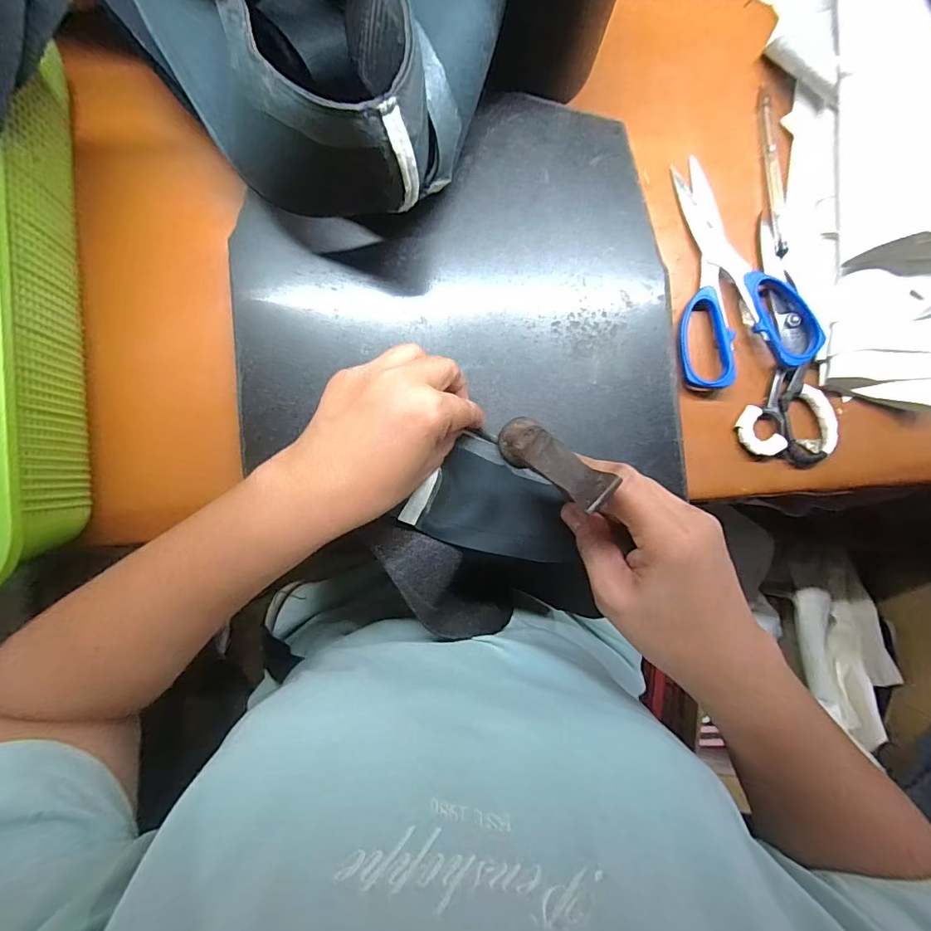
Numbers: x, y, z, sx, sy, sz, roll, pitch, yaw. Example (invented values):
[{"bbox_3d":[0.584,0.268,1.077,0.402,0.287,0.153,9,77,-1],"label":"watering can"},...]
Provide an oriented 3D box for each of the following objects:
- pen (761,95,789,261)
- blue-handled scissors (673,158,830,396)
[{"bbox_3d":[0.239,-0.226,0.359,0.013,0.009,0.129,-4,89,-2],"label":"pen"},{"bbox_3d":[0.211,-0.148,0.350,0.094,0.025,0.172,-2,89,-2],"label":"blue-handled scissors"}]

